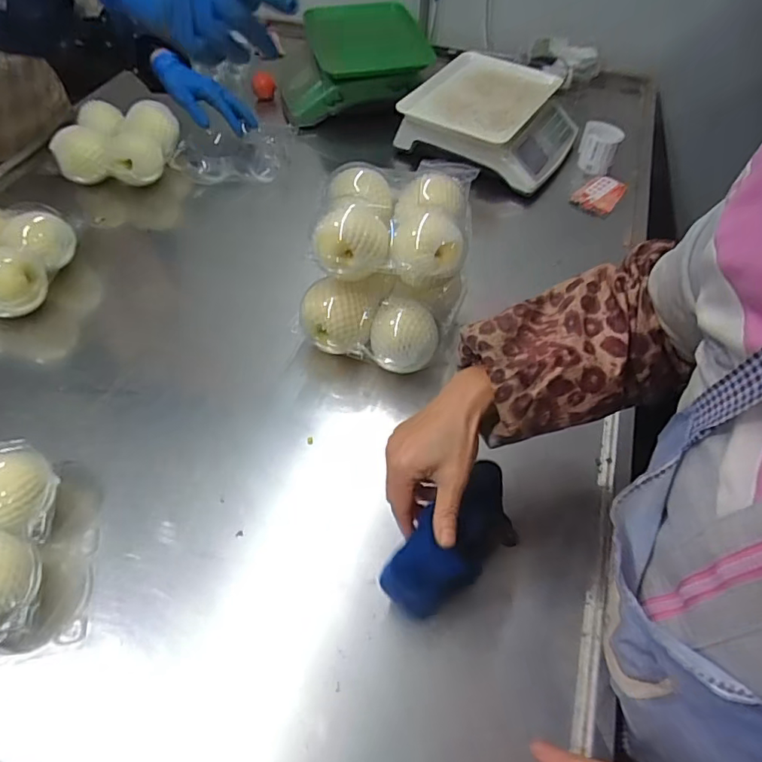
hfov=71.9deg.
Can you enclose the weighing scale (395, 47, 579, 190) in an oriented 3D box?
[{"bbox_3d":[0.237,-0.519,0.991,0.280,0.087,0.346,27,56,17],"label":"weighing scale"}]

